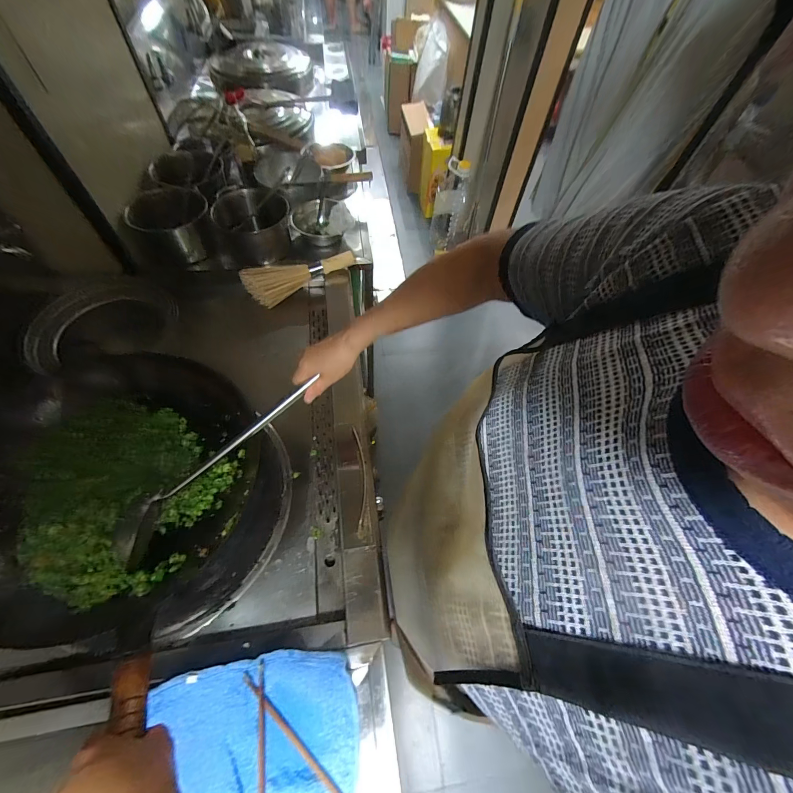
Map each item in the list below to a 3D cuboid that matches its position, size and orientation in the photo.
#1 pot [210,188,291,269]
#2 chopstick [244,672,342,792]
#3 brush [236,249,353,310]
[{"bbox_3d":[-0.385,-0.455,0.944,0.194,0.131,0.184,-11,60,-10],"label":"pot"},{"bbox_3d":[-0.135,0.471,0.476,0.224,0.005,0.011,37,64,18],"label":"chopstick"},{"bbox_3d":[-0.252,-0.312,0.937,0.299,0.094,0.086,-14,61,-11],"label":"brush"}]

